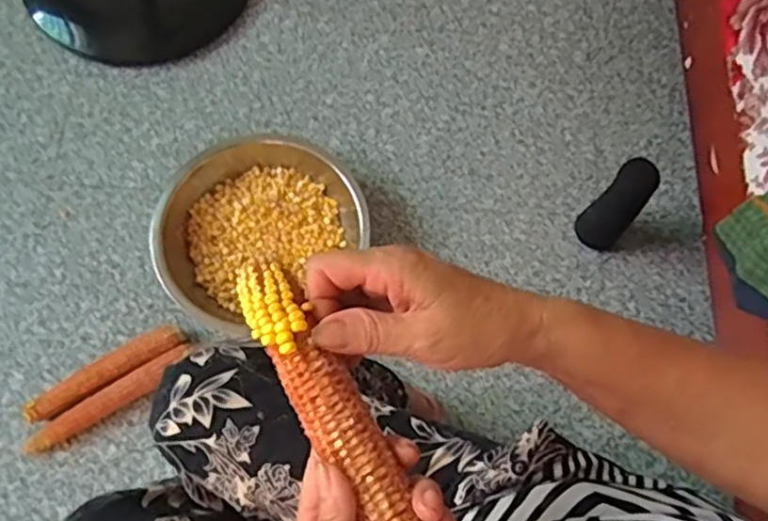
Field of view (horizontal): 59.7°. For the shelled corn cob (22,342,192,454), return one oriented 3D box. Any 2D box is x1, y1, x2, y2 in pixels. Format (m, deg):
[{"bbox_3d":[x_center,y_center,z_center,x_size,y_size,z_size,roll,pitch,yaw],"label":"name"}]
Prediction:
[{"bbox_3d":[-0.347,0.181,0.853,0.229,0.032,0.032,-31,74,-13],"label":"shelled corn cob"}]

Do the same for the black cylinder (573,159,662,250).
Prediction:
[{"bbox_3d":[0.313,-0.070,0.902,0.046,0.173,0.057,-40,76,-15],"label":"black cylinder"}]

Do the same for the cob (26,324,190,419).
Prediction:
[{"bbox_3d":[-0.355,0.145,0.863,0.207,0.034,0.038,-31,74,-13],"label":"cob"}]

